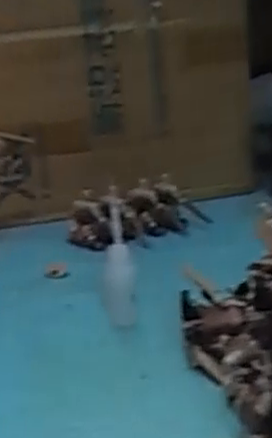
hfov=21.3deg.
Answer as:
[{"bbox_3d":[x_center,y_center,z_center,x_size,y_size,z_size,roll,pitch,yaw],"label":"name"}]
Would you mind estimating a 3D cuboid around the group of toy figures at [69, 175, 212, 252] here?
[{"bbox_3d":[-0.001,-0.008,0.803,0.150,0.055,0.069,-12,19,-24],"label":"group of toy figures"}]

